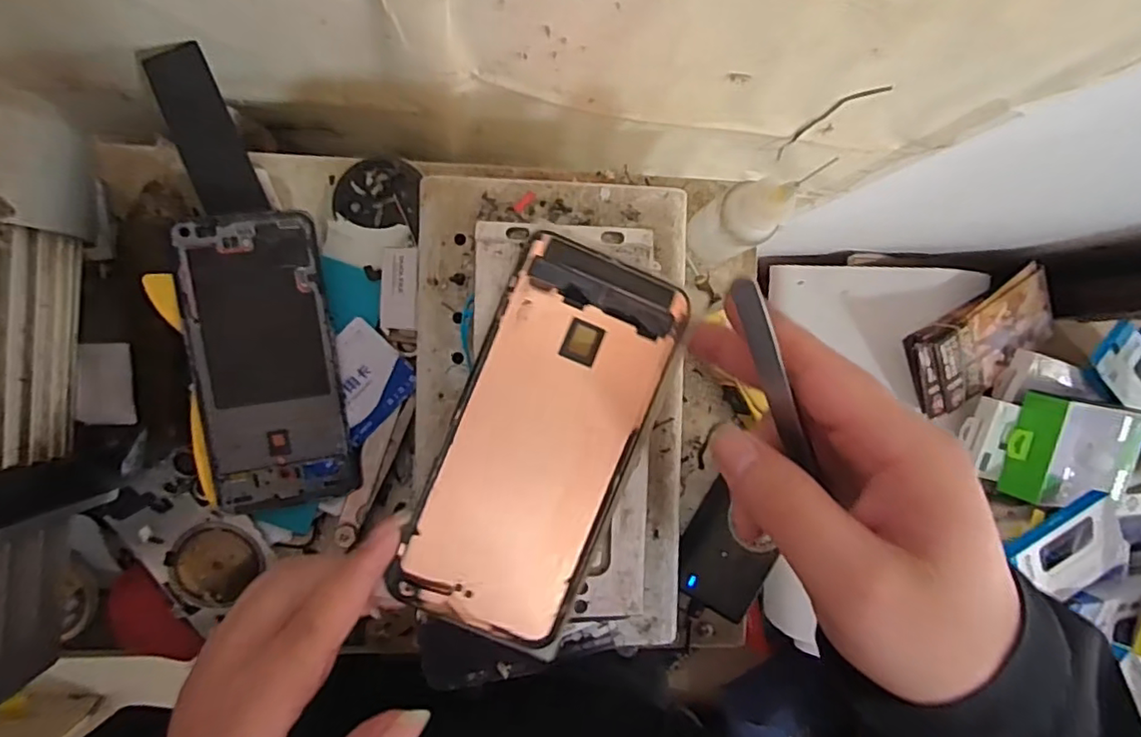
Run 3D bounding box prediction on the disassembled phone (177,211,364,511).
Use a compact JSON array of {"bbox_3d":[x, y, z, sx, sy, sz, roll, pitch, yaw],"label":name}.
[{"bbox_3d":[-0.170,-0.003,0.332,0.073,0.007,0.163,-9,97,-13],"label":"disassembled phone"}]

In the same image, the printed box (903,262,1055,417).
[{"bbox_3d":[0.569,-0.037,0.819,0.223,0.034,0.121,-31,111,-11],"label":"printed box"}]

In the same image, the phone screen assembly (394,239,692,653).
[{"bbox_3d":[-0.011,0.030,0.248,0.075,0.005,0.160,22,89,-7],"label":"phone screen assembly"}]

